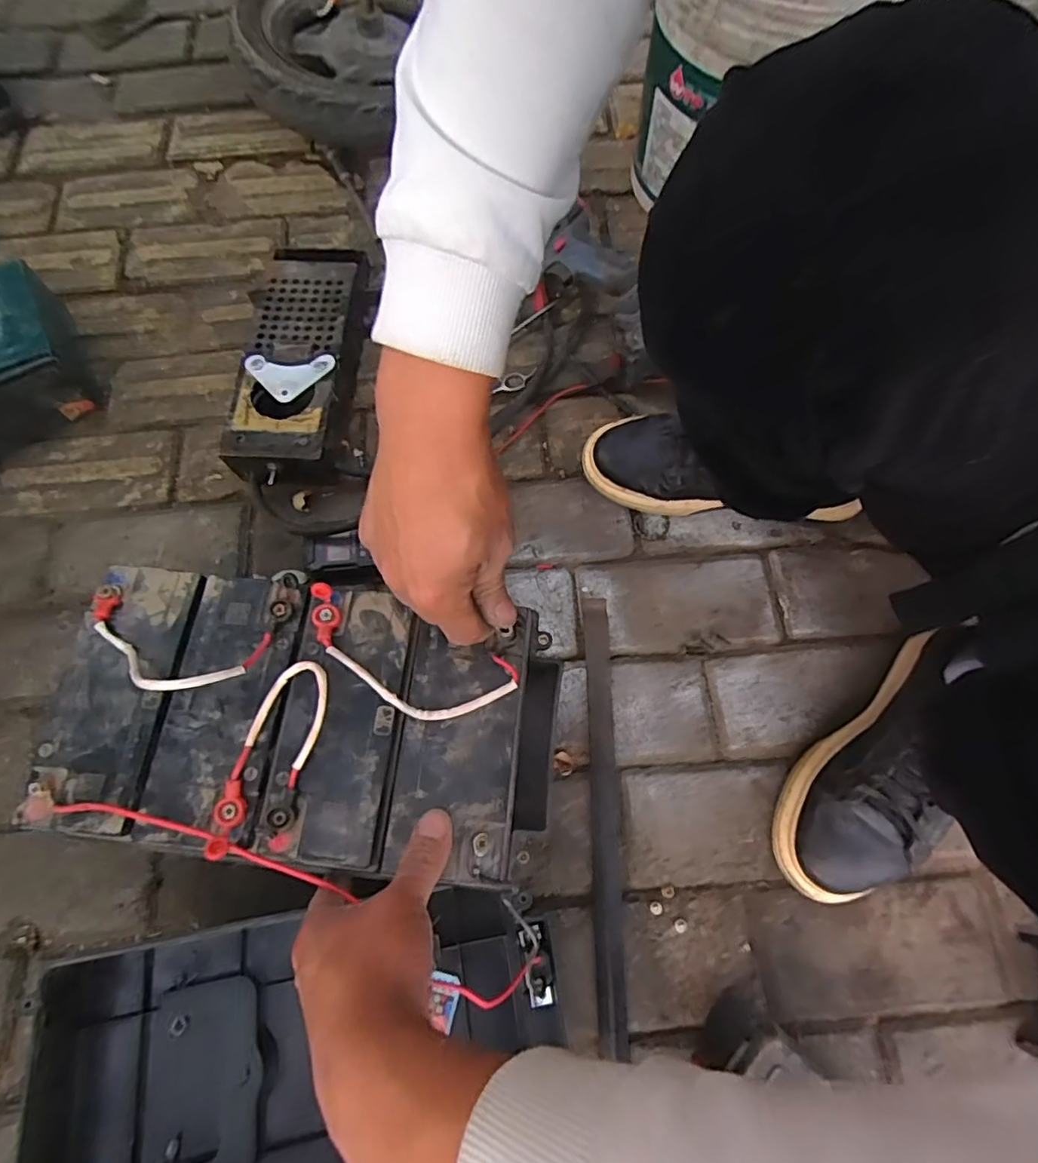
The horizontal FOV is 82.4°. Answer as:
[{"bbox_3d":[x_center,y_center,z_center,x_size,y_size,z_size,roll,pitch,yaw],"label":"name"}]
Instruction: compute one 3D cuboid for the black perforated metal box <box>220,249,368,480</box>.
[{"bbox_3d":[-0.243,-0.246,0.658,0.126,0.068,0.284,3,68,1],"label":"black perforated metal box"}]

